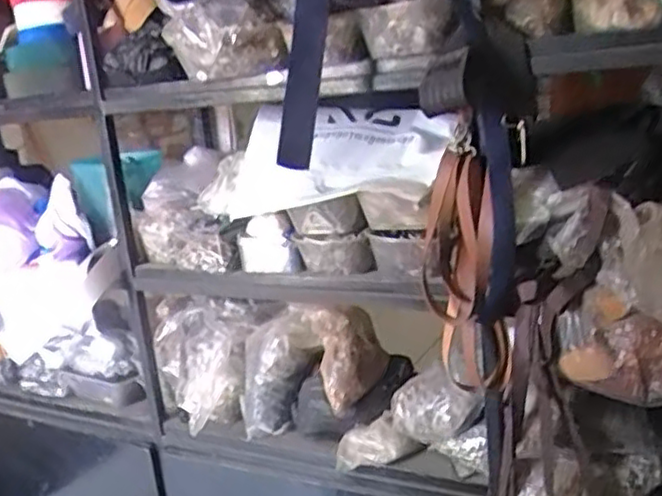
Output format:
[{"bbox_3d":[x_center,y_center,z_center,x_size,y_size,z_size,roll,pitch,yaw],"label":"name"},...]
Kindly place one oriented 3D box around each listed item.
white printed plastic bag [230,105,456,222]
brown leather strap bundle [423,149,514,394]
[{"bbox_3d":[0.014,-0.124,0.926,0.299,0.123,0.140,1,16,29],"label":"white printed plastic bag"},{"bbox_3d":[0.156,0.037,0.804,0.094,0.292,0.098,-4,14,12],"label":"brown leather strap bundle"}]

